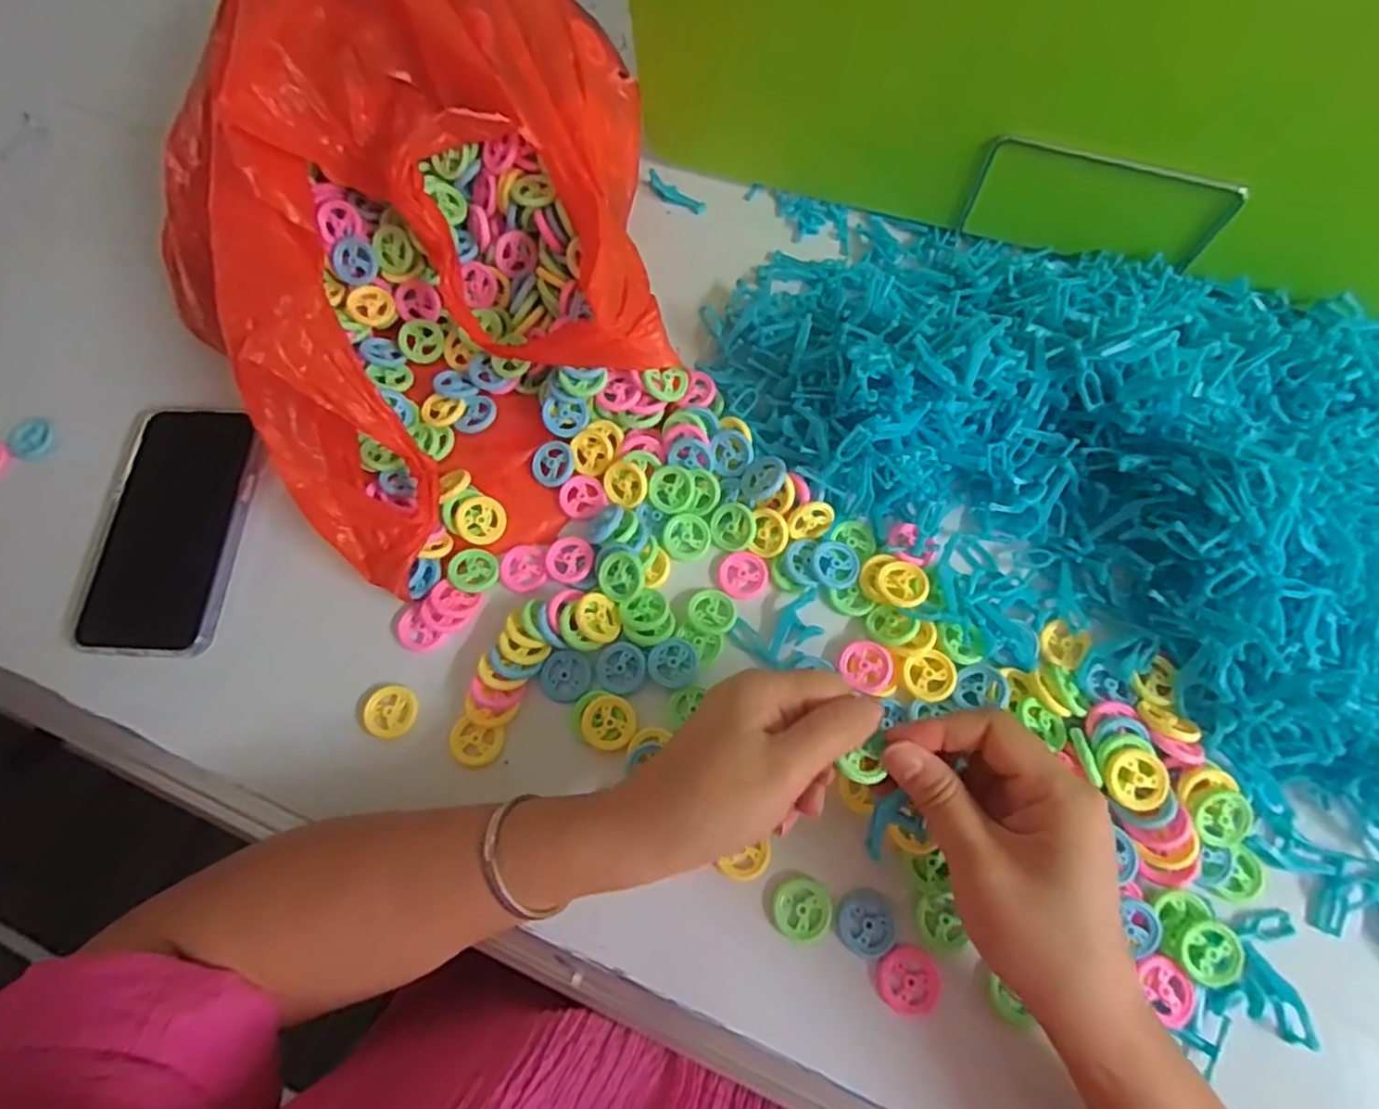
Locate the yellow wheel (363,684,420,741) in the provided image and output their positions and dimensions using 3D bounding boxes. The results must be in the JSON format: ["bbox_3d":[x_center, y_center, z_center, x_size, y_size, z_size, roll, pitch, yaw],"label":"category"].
[{"bbox_3d":[-0.170,0.090,0.376,0.027,0.004,0.028,4,78,-17],"label":"yellow wheel"}]

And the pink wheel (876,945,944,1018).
[{"bbox_3d":[0.108,0.209,0.322,0.029,0.004,0.029,-1,72,2],"label":"pink wheel"}]

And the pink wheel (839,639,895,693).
[{"bbox_3d":[0.101,0.063,0.375,0.029,0.006,0.025,23,75,9],"label":"pink wheel"}]

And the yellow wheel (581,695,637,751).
[{"bbox_3d":[-0.045,0.094,0.367,0.029,0.009,0.028,-1,72,2],"label":"yellow wheel"}]

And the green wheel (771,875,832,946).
[{"bbox_3d":[0.058,0.182,0.337,0.029,0.004,0.030,-1,72,2],"label":"green wheel"}]

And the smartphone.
[{"bbox_3d":[-0.320,-0.016,0.407,0.083,0.013,0.153,6,77,-1],"label":"smartphone"}]

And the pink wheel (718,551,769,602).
[{"bbox_3d":[0.032,0.012,0.396,0.029,0.004,0.029,-1,72,2],"label":"pink wheel"}]

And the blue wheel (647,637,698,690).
[{"bbox_3d":[-0.009,0.062,0.376,0.027,0.004,0.029,-1,72,2],"label":"blue wheel"}]

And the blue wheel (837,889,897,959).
[{"bbox_3d":[0.090,0.187,0.334,0.029,0.004,0.029,-1,72,2],"label":"blue wheel"}]

